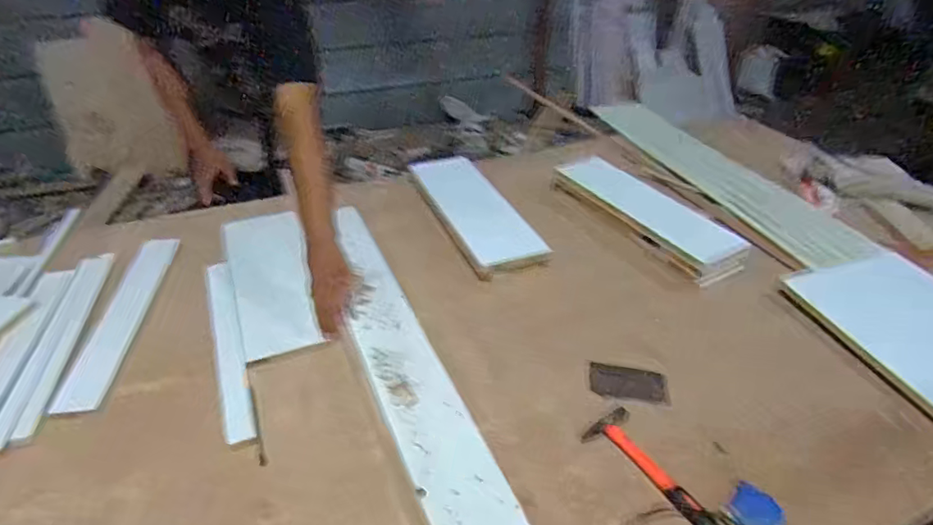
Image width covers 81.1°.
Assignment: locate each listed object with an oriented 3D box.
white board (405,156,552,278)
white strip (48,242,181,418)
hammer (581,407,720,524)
[{"bbox_3d":[0.015,-0.124,1.293,0.162,0.027,0.466,-25,48,-13],"label":"white board"},{"bbox_3d":[-0.632,0.093,1.013,0.075,0.024,0.439,-4,38,-5],"label":"white strip"},{"bbox_3d":[0.293,0.313,0.761,0.094,0.033,0.272,-24,43,-30],"label":"hammer"}]

